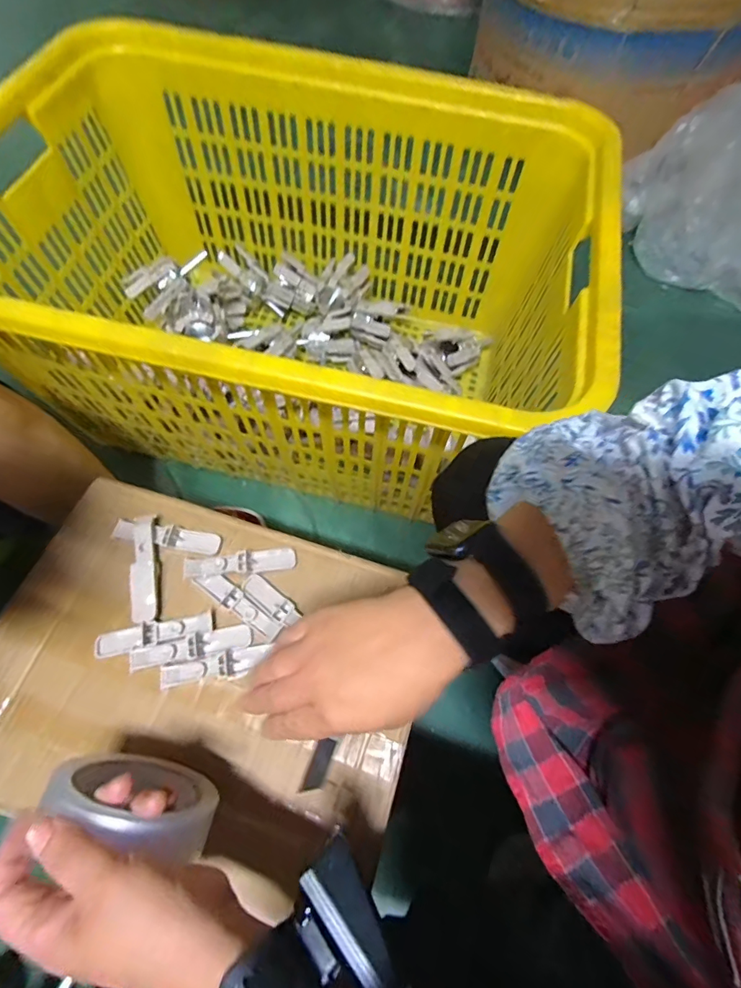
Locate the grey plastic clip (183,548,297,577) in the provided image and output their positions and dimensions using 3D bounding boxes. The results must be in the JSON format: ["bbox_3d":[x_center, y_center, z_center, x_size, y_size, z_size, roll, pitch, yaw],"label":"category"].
[{"bbox_3d":[-0.120,0.065,0.416,0.098,0.014,0.020,-6,66,-6],"label":"grey plastic clip"}]

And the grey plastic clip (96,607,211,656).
[{"bbox_3d":[-0.187,0.122,0.391,0.098,0.015,0.020,-12,67,-8],"label":"grey plastic clip"}]

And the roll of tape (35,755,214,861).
[{"bbox_3d":[-0.152,0.197,0.297,0.108,0.106,0.021,19,66,6],"label":"roll of tape"}]

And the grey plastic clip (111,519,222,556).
[{"bbox_3d":[-0.194,0.041,0.430,0.099,0.014,0.023,10,65,2],"label":"grey plastic clip"}]

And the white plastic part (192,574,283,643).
[{"bbox_3d":[-0.118,0.099,0.401,0.090,0.009,0.021,35,69,12],"label":"white plastic part"}]

